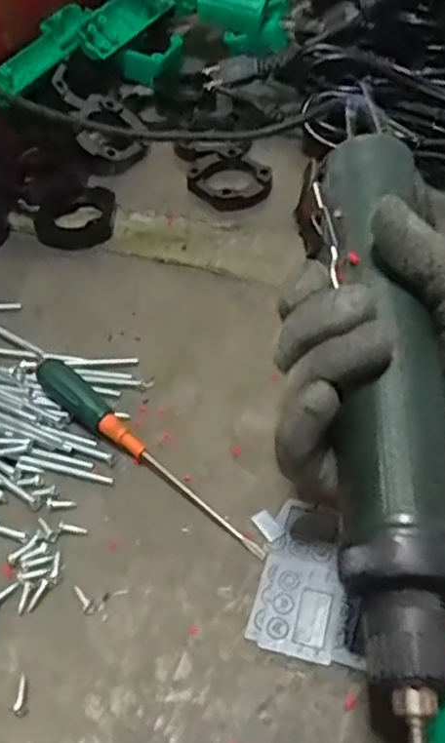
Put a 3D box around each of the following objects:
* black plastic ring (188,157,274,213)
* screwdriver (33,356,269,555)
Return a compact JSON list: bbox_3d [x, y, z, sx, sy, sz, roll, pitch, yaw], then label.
[{"bbox_3d":[0.004,-0.136,0.493,0.059,0.012,0.059,-1,49,1],"label":"black plastic ring"},{"bbox_3d":[-0.036,0.036,0.332,0.145,0.019,0.017,30,56,25],"label":"screwdriver"}]

